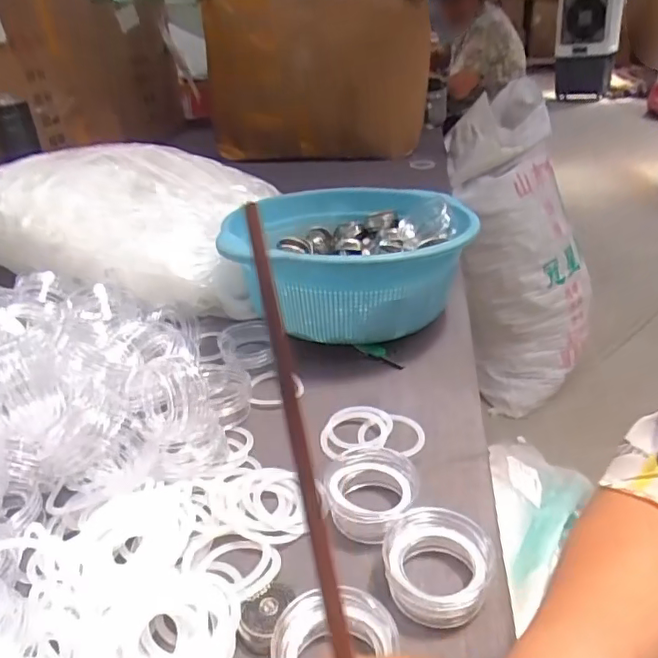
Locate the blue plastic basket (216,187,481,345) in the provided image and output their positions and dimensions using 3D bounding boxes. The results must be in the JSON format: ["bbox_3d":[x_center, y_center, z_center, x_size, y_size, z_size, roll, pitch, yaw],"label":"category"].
[{"bbox_3d":[0.031,-0.078,0.666,0.249,0.129,0.273,-1,30,6],"label":"blue plastic basket"}]

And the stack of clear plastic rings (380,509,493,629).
[{"bbox_3d":[0.070,0.152,0.365,0.067,0.029,0.066,1,30,8],"label":"stack of clear plastic rings"}]

